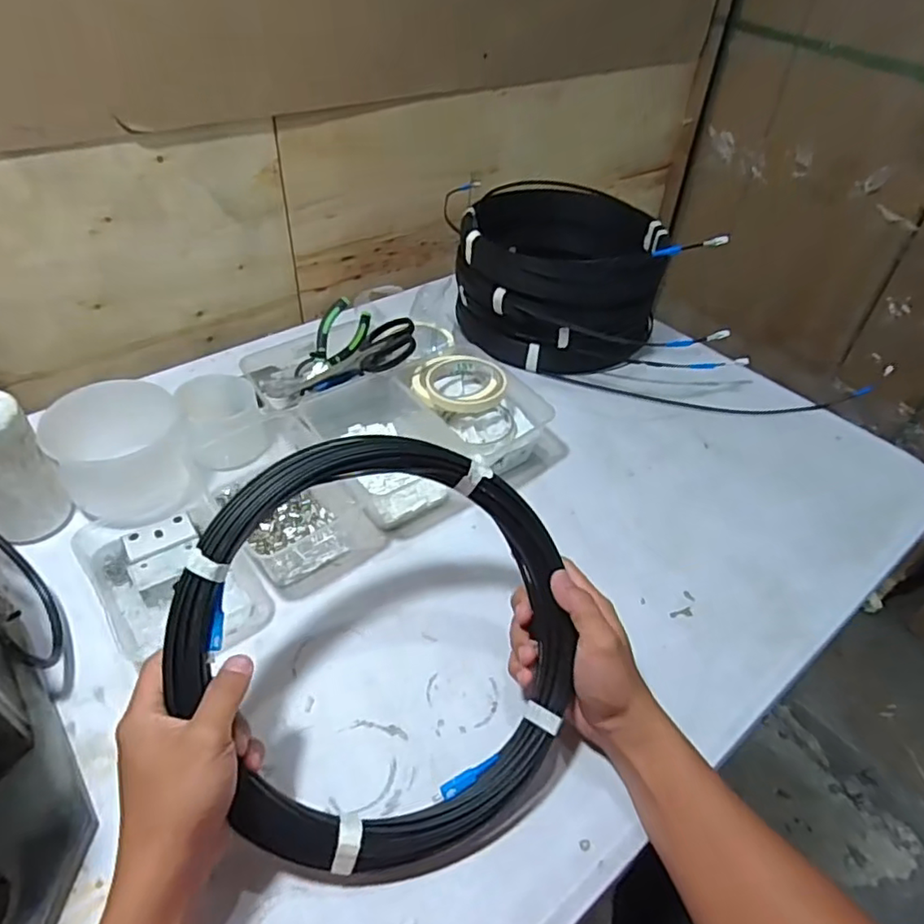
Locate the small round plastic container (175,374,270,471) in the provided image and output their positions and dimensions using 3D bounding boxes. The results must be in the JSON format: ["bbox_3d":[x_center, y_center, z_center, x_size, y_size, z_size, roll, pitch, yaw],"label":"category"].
[{"bbox_3d":[-0.267,-0.047,0.683,0.078,0.091,0.085,2,44,-2],"label":"small round plastic container"}]

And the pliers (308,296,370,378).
[{"bbox_3d":[-0.155,-0.149,0.758,0.054,0.022,0.105,24,84,-15],"label":"pliers"}]

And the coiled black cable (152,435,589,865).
[{"bbox_3d":[-0.057,0.121,0.428,0.268,0.030,0.280,-2,78,-15],"label":"coiled black cable"}]

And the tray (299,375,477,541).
[{"bbox_3d":[-0.081,-0.019,0.678,0.127,0.064,0.201,-20,49,-23],"label":"tray"}]

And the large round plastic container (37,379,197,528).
[{"bbox_3d":[-0.335,-0.007,0.607,0.115,0.107,0.110,-18,48,-22],"label":"large round plastic container"}]

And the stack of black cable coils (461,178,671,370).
[{"bbox_3d":[0.126,-0.252,0.857,0.277,0.171,0.240,21,46,16],"label":"stack of black cable coils"}]

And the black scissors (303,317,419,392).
[{"bbox_3d":[-0.120,-0.124,0.725,0.155,0.021,0.067,-21,39,21],"label":"black scissors"}]

